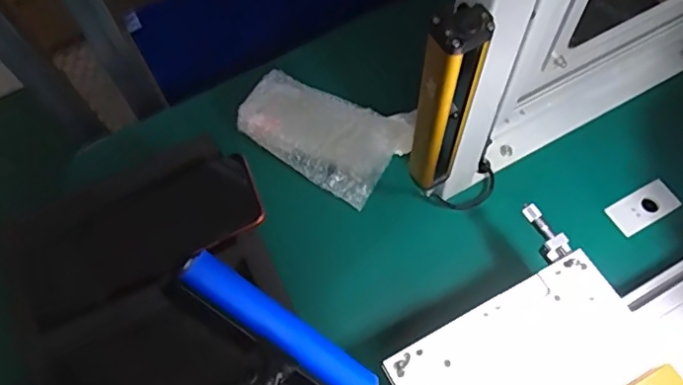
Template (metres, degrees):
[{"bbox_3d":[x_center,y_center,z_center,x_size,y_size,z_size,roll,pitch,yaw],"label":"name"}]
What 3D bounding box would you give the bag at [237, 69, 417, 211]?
[{"bbox_3d":[-0.027,-0.073,0.657,0.189,0.034,0.119,28,69,11],"label":"bag"}]

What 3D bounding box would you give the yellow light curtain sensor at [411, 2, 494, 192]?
[{"bbox_3d":[0.076,-0.061,0.417,0.043,0.200,0.034,15,68,6],"label":"yellow light curtain sensor"}]

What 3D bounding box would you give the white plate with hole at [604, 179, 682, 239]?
[{"bbox_3d":[0.337,0.017,0.616,0.078,0.006,0.039,-27,70,-11],"label":"white plate with hole"}]

